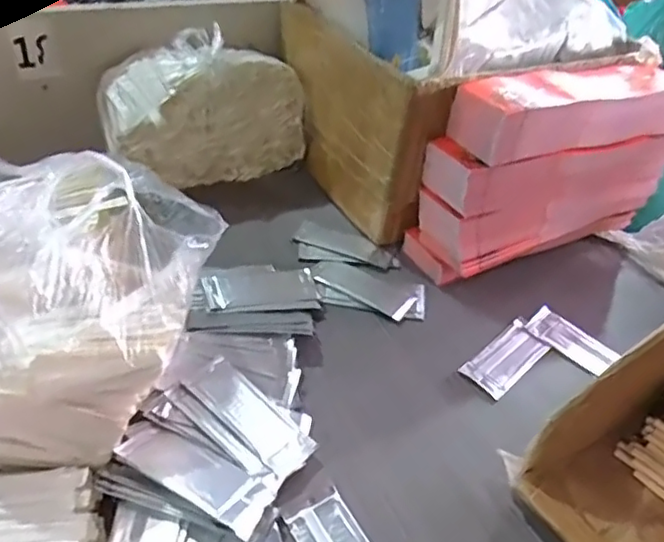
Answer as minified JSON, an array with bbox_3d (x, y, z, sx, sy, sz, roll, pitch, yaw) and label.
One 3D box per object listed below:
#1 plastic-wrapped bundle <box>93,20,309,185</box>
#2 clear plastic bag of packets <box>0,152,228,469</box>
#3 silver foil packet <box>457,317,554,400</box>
[{"bbox_3d":[-0.164,-0.204,0.795,0.250,0.164,0.095,-14,45,-24],"label":"plastic-wrapped bundle"},{"bbox_3d":[-0.186,0.009,0.490,0.177,0.181,0.212,-5,42,-14],"label":"clear plastic bag of packets"},{"bbox_3d":[0.183,0.089,0.638,0.048,0.007,0.114,36,48,29],"label":"silver foil packet"}]

